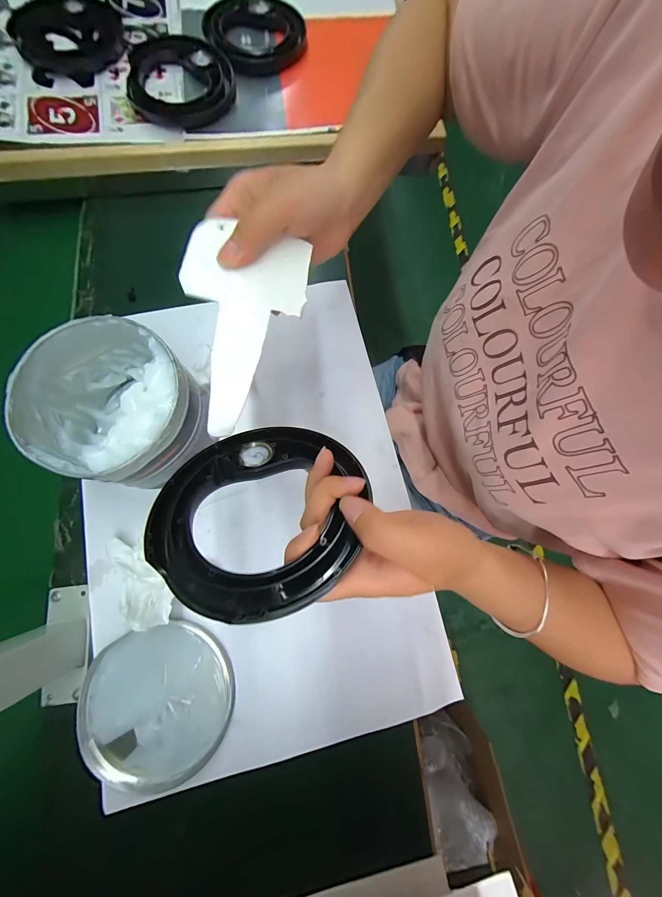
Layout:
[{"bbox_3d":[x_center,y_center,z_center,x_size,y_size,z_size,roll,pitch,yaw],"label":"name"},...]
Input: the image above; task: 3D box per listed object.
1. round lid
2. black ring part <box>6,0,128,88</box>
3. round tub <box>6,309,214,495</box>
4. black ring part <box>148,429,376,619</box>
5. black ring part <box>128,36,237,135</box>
[{"bbox_3d":[-0.156,0.227,0.272,0.125,0.020,0.118,0,78,-1],"label":"round lid"},{"bbox_3d":[-0.323,-0.511,0.373,0.131,0.033,0.131,-31,80,-7],"label":"black ring part"},{"bbox_3d":[-0.183,-0.034,0.273,0.130,0.095,0.122,0,78,-1],"label":"round tub"},{"bbox_3d":[-0.043,0.033,0.188,0.124,0.011,0.127,-4,47,4],"label":"black ring part"},{"bbox_3d":[-0.189,-0.460,0.377,0.128,0.031,0.133,-21,79,-6],"label":"black ring part"}]

